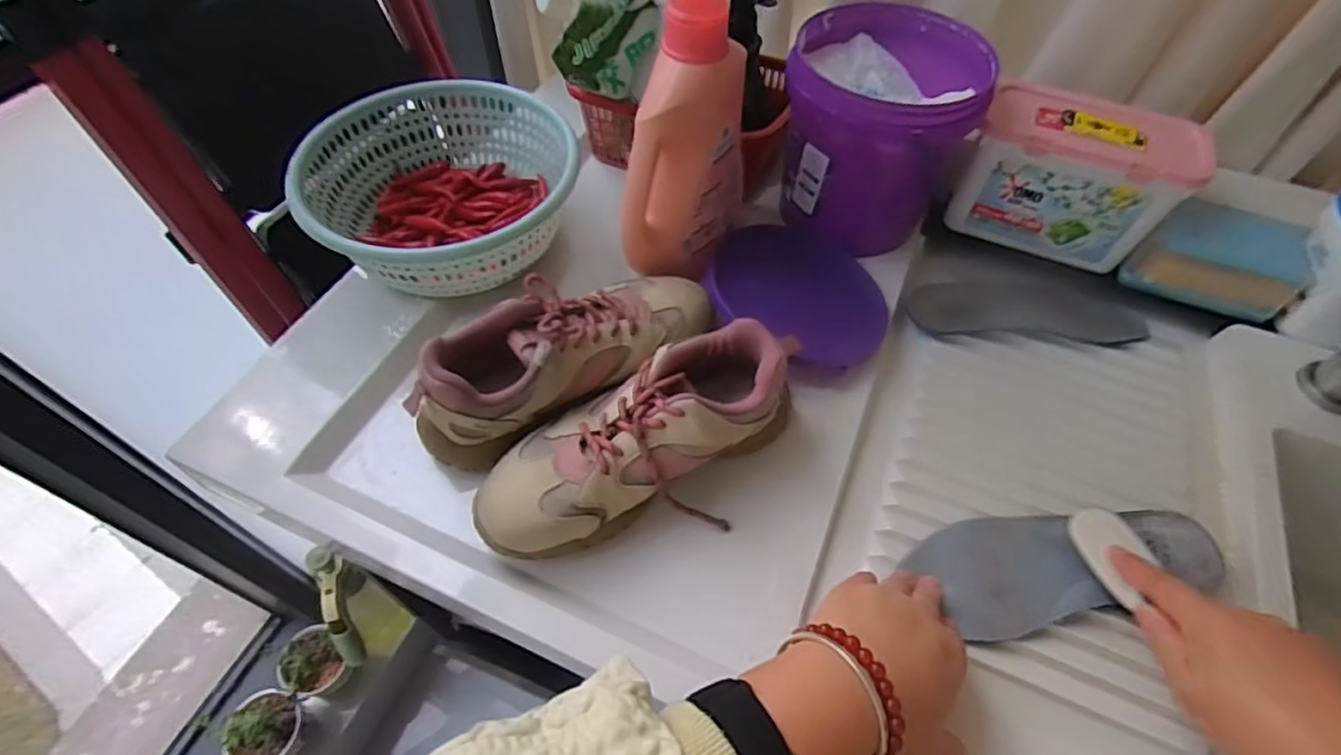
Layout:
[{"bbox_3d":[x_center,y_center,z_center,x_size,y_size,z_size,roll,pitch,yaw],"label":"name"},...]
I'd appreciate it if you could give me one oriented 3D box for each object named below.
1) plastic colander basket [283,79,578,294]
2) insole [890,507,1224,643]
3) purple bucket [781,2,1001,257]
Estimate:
[{"bbox_3d":[-0.191,-0.164,0.551,0.219,0.073,0.228,-6,56,-5],"label":"plastic colander basket"},{"bbox_3d":[0.271,0.128,0.432,0.210,0.018,0.075,-5,55,-6],"label":"insole"},{"bbox_3d":[0.184,-0.217,0.577,0.156,0.157,0.162,1,55,-1],"label":"purple bucket"}]

